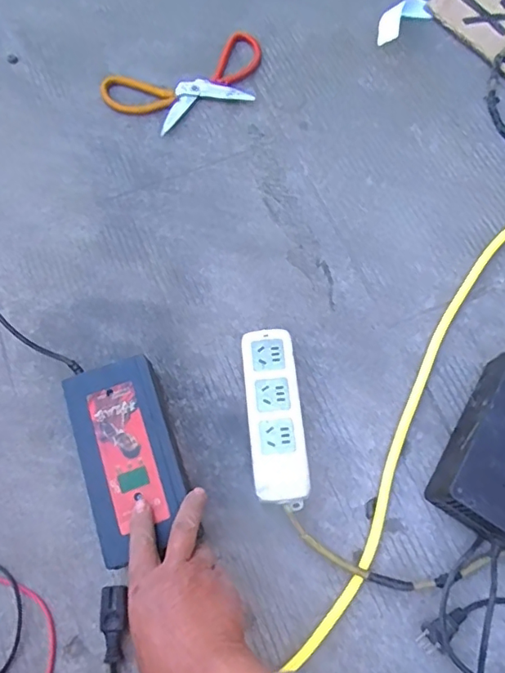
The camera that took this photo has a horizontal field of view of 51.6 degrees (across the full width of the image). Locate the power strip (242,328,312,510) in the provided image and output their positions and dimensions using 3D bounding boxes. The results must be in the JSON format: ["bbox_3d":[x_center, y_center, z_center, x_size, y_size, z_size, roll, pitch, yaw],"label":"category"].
[{"bbox_3d":[0.022,0.079,0.523,0.054,0.031,0.172,-6,70,-2],"label":"power strip"}]

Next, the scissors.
[{"bbox_3d":[-0.079,-0.336,0.690,0.224,0.012,0.112,-28,72,-9],"label":"scissors"}]

